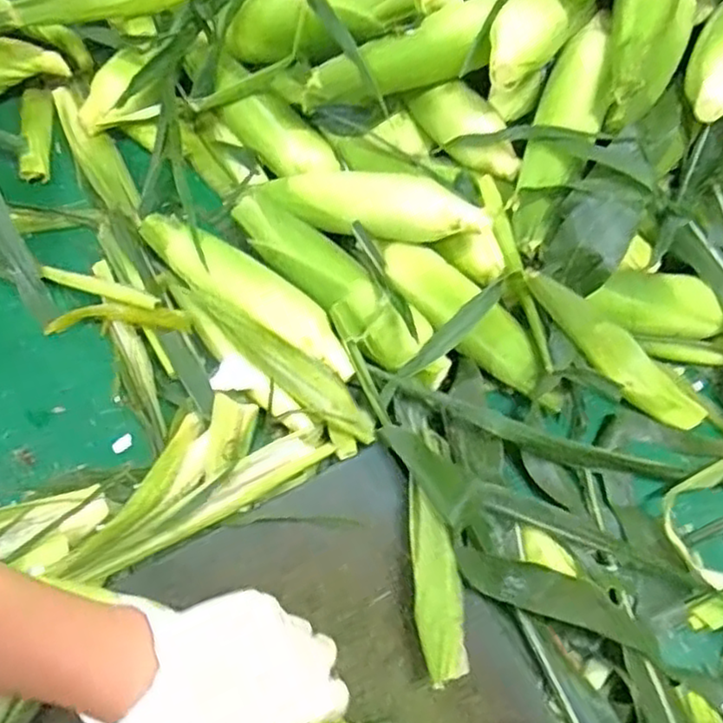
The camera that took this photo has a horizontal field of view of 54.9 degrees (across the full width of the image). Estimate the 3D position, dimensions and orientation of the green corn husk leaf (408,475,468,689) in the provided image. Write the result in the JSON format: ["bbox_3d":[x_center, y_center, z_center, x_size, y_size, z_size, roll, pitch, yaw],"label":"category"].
[{"bbox_3d":[0.050,0.147,0.475,0.031,0.038,0.130,1,63,-5],"label":"green corn husk leaf"}]

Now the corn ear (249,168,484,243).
[{"bbox_3d":[0.003,-0.136,0.600,0.209,0.057,0.052,13,66,7],"label":"corn ear"}]

